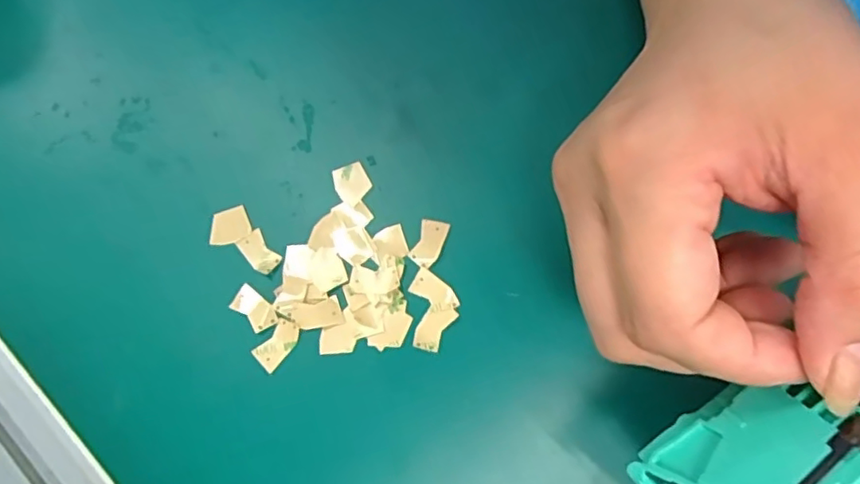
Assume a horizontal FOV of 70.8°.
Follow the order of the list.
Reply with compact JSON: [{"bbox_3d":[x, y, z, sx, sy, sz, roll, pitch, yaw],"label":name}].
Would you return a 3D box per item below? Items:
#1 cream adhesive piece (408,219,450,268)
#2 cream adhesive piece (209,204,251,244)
[{"bbox_3d":[0.000,0.000,0.247,0.011,0.004,0.020,19,77,6],"label":"cream adhesive piece"},{"bbox_3d":[-0.084,-0.007,0.250,0.017,0.004,0.014,-19,76,-3],"label":"cream adhesive piece"}]

